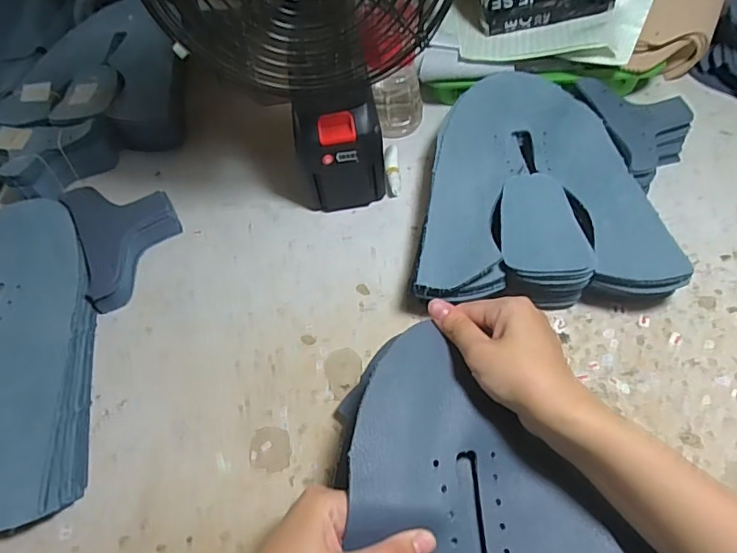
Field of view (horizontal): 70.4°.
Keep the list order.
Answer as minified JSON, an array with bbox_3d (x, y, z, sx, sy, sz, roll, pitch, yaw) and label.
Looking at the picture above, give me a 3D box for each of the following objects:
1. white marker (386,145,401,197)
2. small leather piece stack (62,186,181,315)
[{"bbox_3d":[0.024,-0.106,0.522,0.013,0.013,0.056,-4,54,3],"label":"white marker"},{"bbox_3d":[-0.227,-0.042,0.496,0.090,0.028,0.138,-25,56,-11],"label":"small leather piece stack"}]

